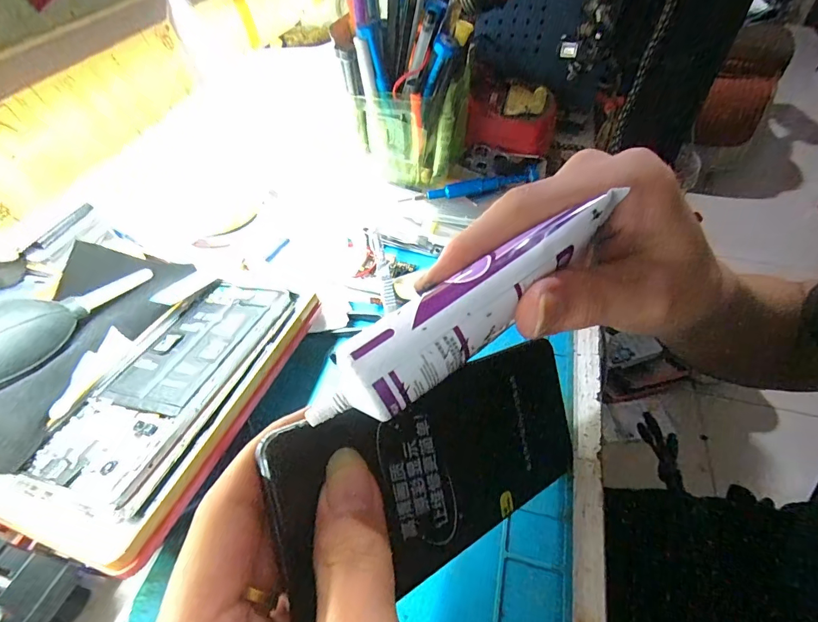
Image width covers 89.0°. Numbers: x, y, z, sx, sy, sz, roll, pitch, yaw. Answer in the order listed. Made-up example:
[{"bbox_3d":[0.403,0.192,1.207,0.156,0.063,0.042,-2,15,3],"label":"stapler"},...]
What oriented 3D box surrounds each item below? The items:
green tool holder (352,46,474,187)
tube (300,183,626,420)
[{"bbox_3d":[0.005,-0.152,0.350,0.079,0.075,0.068,8,50,9],"label":"green tool holder"},{"bbox_3d":[0.019,-0.001,0.135,0.117,0.015,0.024,-36,55,-9],"label":"tube"}]

